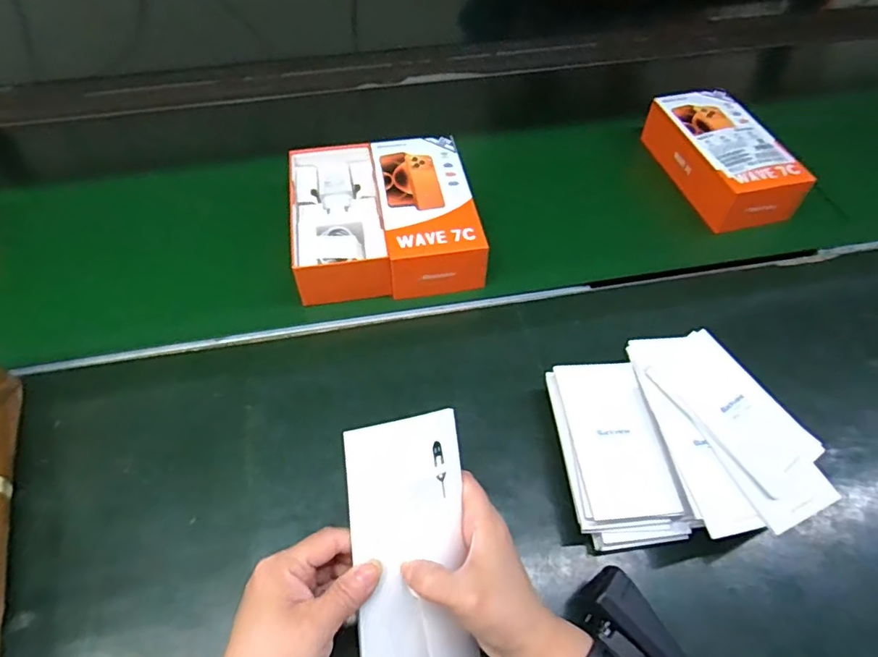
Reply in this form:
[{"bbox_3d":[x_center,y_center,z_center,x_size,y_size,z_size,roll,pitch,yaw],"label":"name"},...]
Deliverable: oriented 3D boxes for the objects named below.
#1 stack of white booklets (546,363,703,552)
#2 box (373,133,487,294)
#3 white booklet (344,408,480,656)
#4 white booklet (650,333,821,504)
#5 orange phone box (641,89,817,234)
[{"bbox_3d":[0.131,0.097,0.412,0.078,0.038,0.138,-6,60,-4],"label":"stack of white booklets"},{"bbox_3d":[-0.012,-0.123,0.548,0.095,0.052,0.193,-8,60,-5],"label":"box"},{"bbox_3d":[-0.014,0.138,0.328,0.074,0.015,0.164,-5,89,-26],"label":"white booklet"},{"bbox_3d":[0.220,0.060,0.404,0.059,0.011,0.120,-33,64,-13],"label":"white booklet"},{"bbox_3d":[0.318,-0.196,0.612,0.092,0.062,0.197,-11,61,-7],"label":"orange phone box"}]

